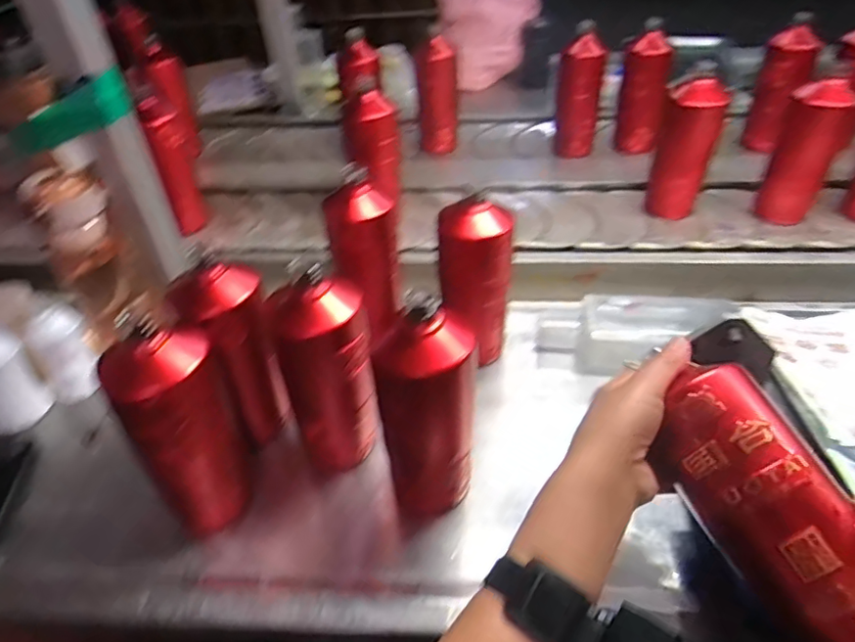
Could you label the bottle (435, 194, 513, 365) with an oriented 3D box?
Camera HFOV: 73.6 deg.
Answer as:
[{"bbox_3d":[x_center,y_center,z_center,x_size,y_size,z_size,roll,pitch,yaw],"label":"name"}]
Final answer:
[{"bbox_3d":[0.057,-0.039,0.625,0.067,0.196,0.068,-4,45,4],"label":"bottle"}]

